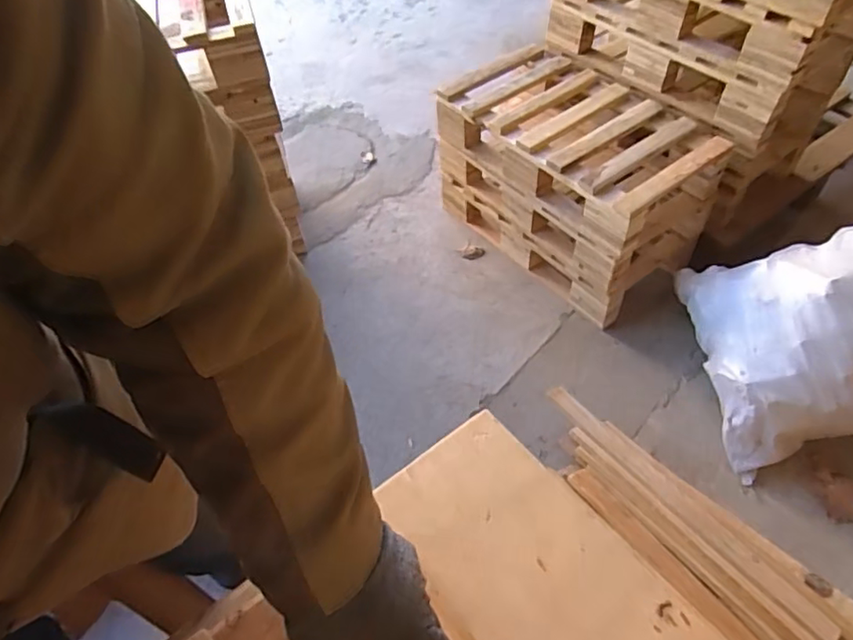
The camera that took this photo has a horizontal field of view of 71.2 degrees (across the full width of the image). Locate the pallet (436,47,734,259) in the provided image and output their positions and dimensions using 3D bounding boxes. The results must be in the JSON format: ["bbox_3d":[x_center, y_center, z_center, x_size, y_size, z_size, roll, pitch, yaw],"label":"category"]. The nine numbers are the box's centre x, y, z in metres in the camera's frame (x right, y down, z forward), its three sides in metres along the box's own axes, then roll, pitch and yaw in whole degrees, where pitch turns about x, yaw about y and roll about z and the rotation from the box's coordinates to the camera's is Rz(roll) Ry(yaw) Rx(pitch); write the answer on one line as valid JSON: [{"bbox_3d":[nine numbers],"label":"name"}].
[{"bbox_3d":[0.362,-0.457,1.502,0.388,0.149,0.671,-34,56,-22],"label":"pallet"}]

